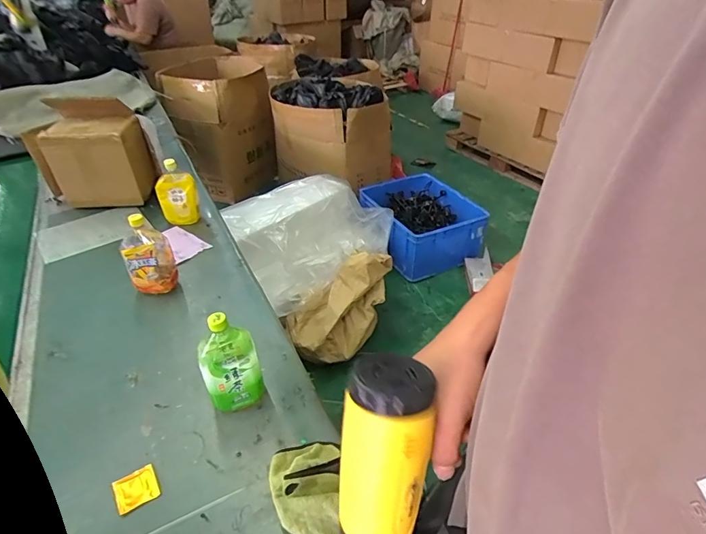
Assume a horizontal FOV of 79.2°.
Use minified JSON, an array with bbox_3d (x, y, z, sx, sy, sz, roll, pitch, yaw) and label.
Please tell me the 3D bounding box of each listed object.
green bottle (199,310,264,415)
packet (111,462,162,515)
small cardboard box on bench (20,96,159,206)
[{"bbox_3d":[-0.222,0.171,0.775,0.094,0.216,0.077,-12,38,-15],"label":"green bottle"},{"bbox_3d":[-0.351,0.355,0.689,0.061,0.014,0.065,-23,42,-28],"label":"packet"},{"bbox_3d":[-0.872,-0.378,1.424,0.398,0.310,0.146,3,35,3],"label":"small cardboard box on bench"}]

